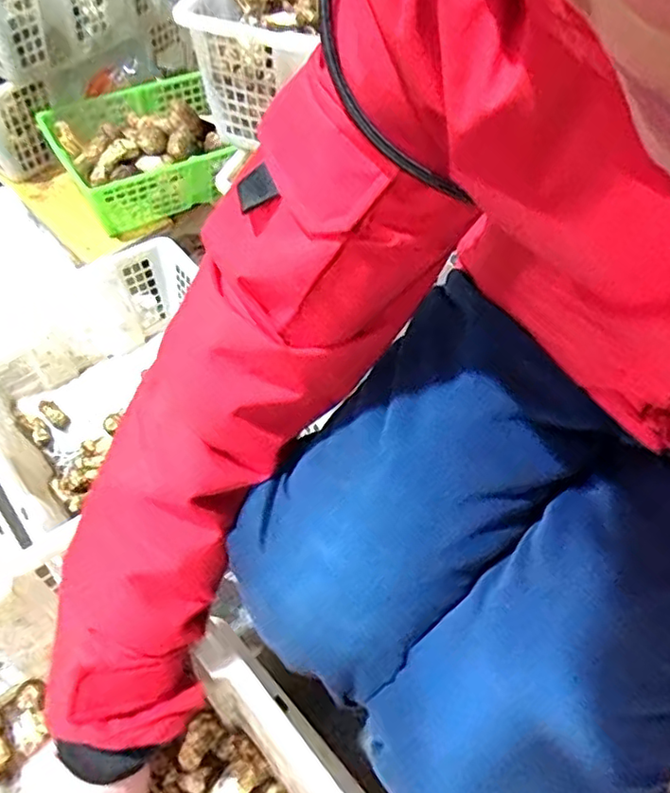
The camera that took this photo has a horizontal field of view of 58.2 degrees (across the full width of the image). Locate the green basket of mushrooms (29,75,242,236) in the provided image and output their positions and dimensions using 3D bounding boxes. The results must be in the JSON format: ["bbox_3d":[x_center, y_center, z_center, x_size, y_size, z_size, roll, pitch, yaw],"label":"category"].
[{"bbox_3d":[-0.310,-0.384,0.961,0.244,0.110,0.219,-22,57,-17],"label":"green basket of mushrooms"}]

